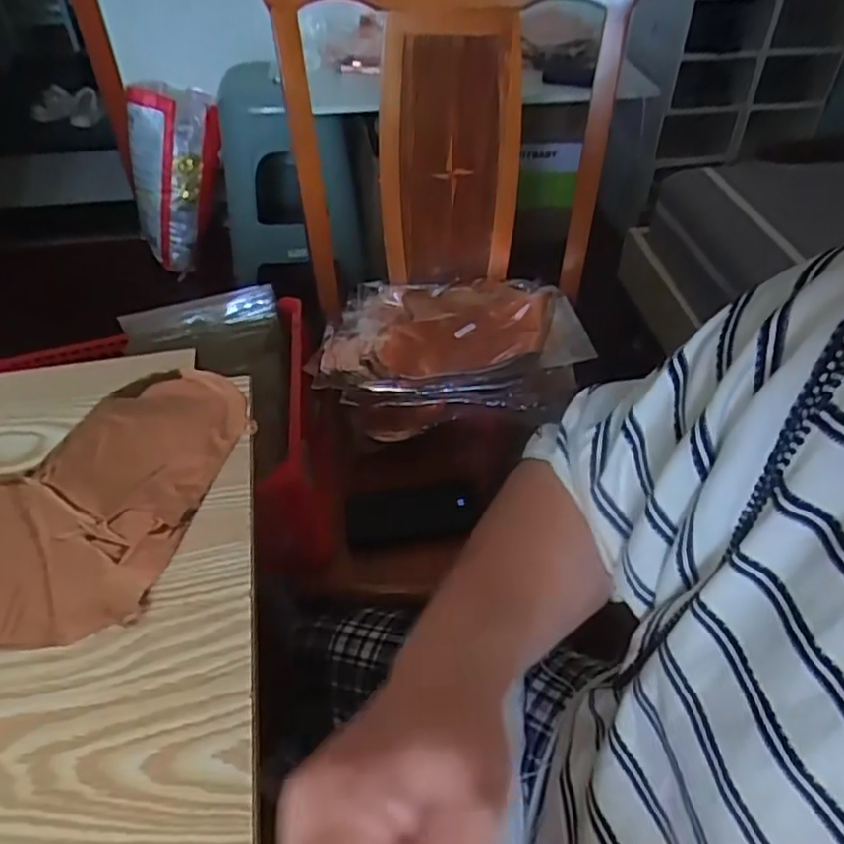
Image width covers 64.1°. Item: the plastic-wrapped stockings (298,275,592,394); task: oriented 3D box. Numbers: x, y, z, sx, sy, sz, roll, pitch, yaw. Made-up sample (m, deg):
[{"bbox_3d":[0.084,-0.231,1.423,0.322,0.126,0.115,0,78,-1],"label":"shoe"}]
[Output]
[{"bbox_3d":[0.035,-0.126,0.916,0.341,0.041,0.231,-2,46,-1],"label":"plastic-wrapped stockings"}]

